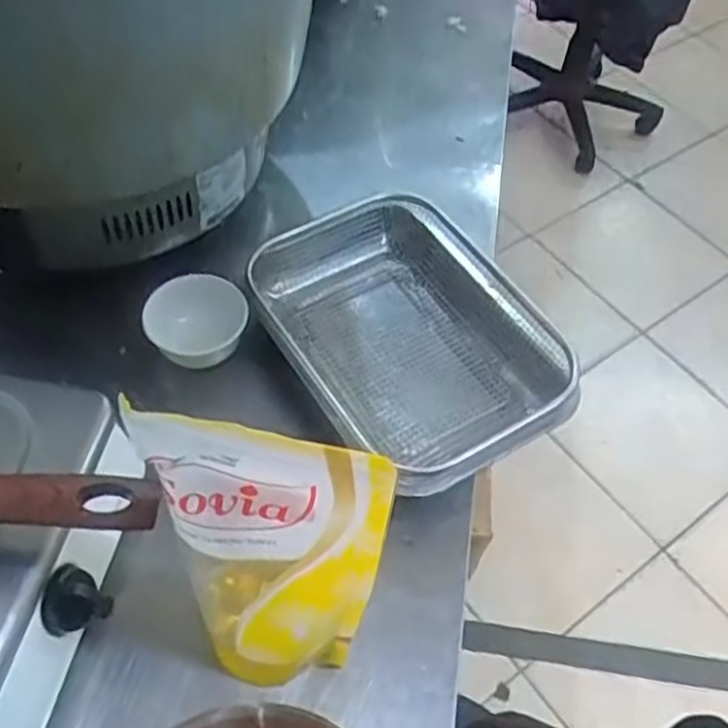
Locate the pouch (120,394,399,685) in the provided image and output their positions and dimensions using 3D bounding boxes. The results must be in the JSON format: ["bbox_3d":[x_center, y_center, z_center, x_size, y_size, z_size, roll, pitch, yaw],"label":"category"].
[{"bbox_3d":[-0.064,0.125,0.472,0.143,0.244,0.066,10,54,3],"label":"pouch"}]

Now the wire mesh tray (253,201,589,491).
[{"bbox_3d":[0.041,-0.026,0.714,0.205,0.066,0.297,-28,61,-22],"label":"wire mesh tray"}]

